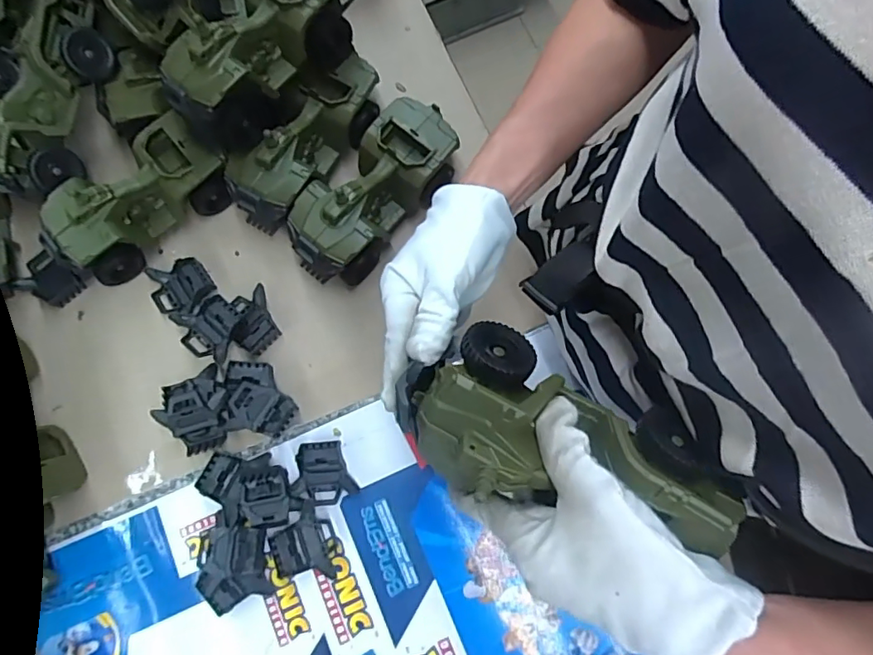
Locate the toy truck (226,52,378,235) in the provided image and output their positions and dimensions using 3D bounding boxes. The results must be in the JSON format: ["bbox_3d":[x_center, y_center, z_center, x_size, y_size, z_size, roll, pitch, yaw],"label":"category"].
[{"bbox_3d":[-0.123,-0.178,0.530,0.072,0.079,0.184,38,80,9],"label":"toy truck"}]

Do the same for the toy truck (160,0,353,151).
[{"bbox_3d":[-0.160,-0.248,0.483,0.086,0.074,0.183,39,80,8],"label":"toy truck"}]

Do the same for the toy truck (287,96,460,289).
[{"bbox_3d":[-0.061,-0.128,0.519,0.081,0.078,0.187,39,80,9],"label":"toy truck"}]

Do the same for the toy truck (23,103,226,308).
[{"bbox_3d":[-0.318,-0.117,0.518,0.220,0.080,0.113,-41,80,-8],"label":"toy truck"}]

